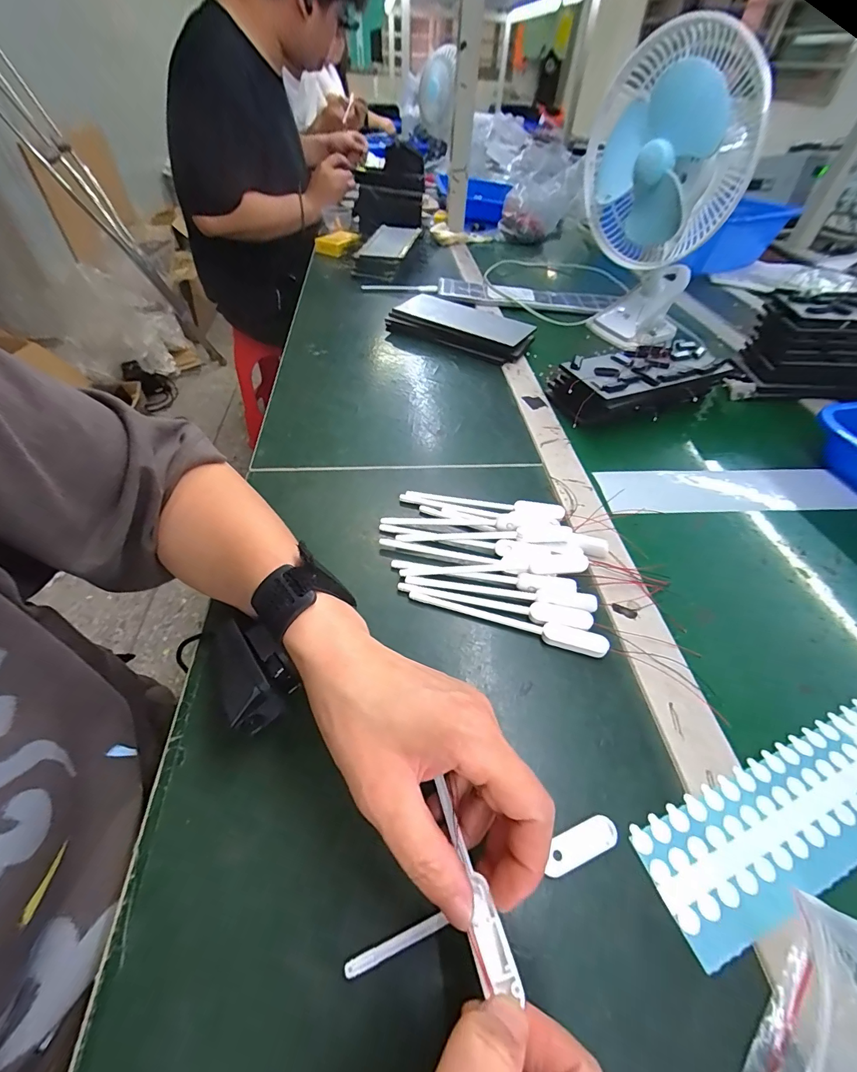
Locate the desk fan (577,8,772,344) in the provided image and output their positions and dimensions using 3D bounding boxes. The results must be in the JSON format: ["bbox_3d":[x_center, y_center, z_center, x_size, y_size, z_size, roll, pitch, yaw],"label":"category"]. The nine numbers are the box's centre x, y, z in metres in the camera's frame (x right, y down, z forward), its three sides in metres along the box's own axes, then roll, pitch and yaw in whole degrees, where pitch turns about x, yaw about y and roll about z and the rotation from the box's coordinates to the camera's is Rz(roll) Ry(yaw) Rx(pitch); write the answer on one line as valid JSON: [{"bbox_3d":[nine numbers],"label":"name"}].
[{"bbox_3d":[0.308,-0.449,0.573,0.184,0.282,0.162,18,50,11],"label":"desk fan"}]

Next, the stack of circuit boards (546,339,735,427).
[{"bbox_3d":[0.251,-0.187,0.506,0.207,0.062,0.098,-13,51,-15],"label":"stack of circuit boards"}]

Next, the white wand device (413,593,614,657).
[{"bbox_3d":[0.056,0.061,0.302,0.143,0.009,0.015,16,49,9],"label":"white wand device"}]

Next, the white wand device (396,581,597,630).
[{"bbox_3d":[0.048,0.051,0.308,0.143,0.008,0.015,10,49,4],"label":"white wand device"}]

